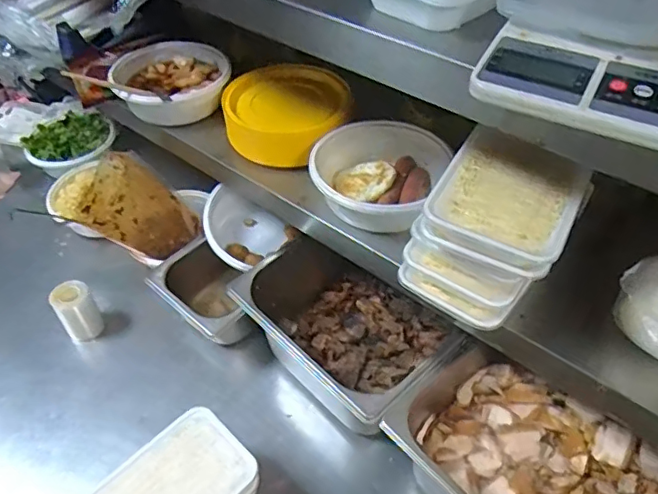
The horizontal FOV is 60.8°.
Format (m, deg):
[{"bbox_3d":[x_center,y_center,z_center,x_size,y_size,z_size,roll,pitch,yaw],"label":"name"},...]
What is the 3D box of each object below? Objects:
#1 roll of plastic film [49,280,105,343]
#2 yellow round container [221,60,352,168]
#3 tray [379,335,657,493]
[{"bbox_3d":[-0.376,0.097,0.841,0.053,0.085,0.049,-1,47,1],"label":"roll of plastic film"},{"bbox_3d":[-0.057,-0.186,0.776,0.167,0.055,0.174,-1,47,1],"label":"yellow round container"},{"bbox_3d":[0.217,0.253,0.638,0.251,0.155,0.240,35,57,30],"label":"tray"}]

